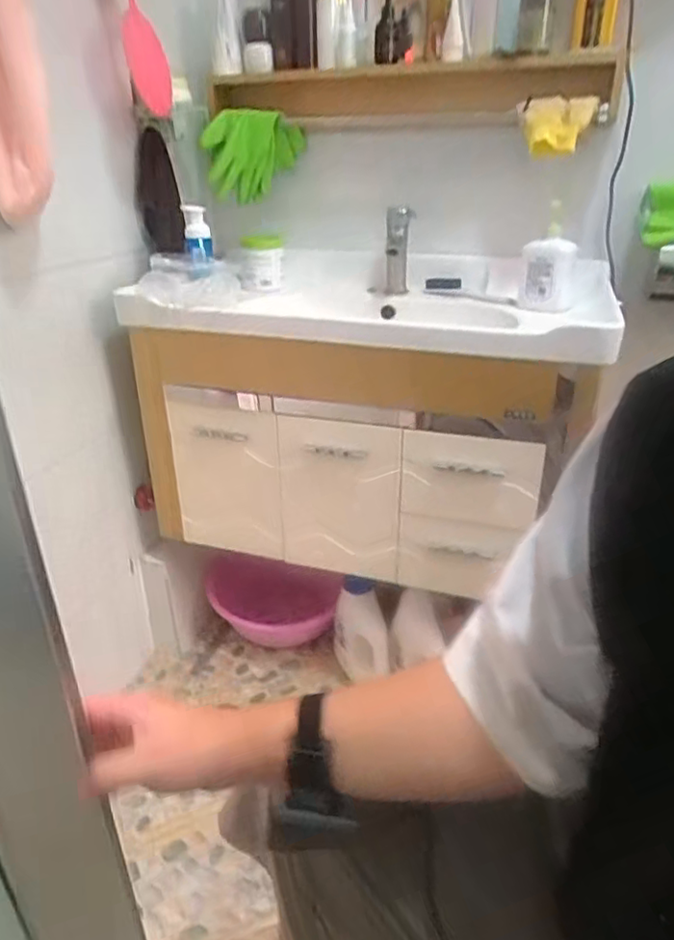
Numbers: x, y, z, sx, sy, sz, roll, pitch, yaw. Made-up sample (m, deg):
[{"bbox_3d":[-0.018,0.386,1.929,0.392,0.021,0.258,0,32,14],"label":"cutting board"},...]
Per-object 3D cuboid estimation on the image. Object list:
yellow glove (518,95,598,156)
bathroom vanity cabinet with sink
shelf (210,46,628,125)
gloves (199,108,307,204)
[{"bbox_3d":[0.354,-0.558,1.007,0.120,0.080,0.069,7,28,16],"label":"yellow glove"},{"bbox_3d":[0.051,-0.138,1.184,0.801,0.497,0.502,12,30,24],"label":"bathroom vanity cabinet with sink"},{"bbox_3d":[0.118,-0.671,1.106,0.719,0.092,0.105,9,29,19],"label":"shelf"},{"bbox_3d":[-0.160,-0.613,1.210,0.179,0.146,0.160,2,27,6],"label":"gloves"}]

